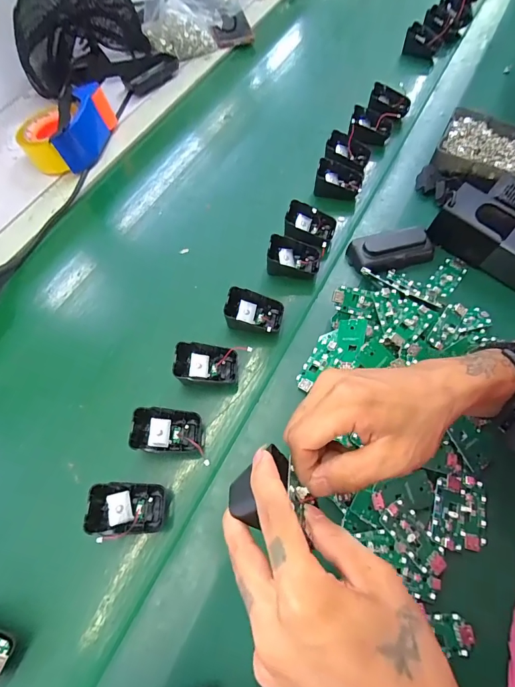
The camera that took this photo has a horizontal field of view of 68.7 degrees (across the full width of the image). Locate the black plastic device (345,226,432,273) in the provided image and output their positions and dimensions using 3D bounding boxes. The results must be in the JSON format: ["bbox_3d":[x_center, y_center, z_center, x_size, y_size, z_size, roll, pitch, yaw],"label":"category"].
[{"bbox_3d":[0.171,-0.121,0.488,0.104,0.028,0.050,-15,63,-2],"label":"black plastic device"}]

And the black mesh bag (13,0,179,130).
[{"bbox_3d":[-0.299,-0.542,0.665,0.239,0.134,0.192,-33,65,-11],"label":"black mesh bag"}]

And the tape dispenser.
[{"bbox_3d":[-0.306,-0.337,0.597,0.108,0.067,0.130,11,65,11],"label":"tape dispenser"}]

